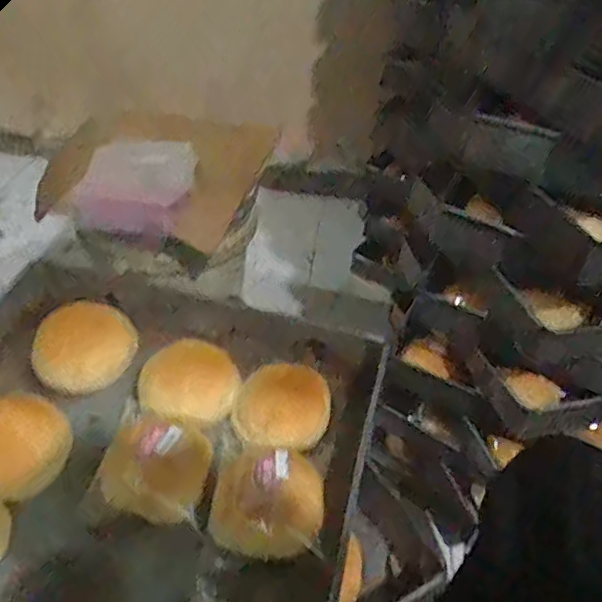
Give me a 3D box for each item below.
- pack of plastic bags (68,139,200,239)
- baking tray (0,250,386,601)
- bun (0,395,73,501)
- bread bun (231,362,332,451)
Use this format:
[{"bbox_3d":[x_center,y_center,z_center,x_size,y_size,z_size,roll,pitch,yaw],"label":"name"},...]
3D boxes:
[{"bbox_3d":[-0.248,-0.188,0.911,0.160,0.059,0.242,6,40,-1],"label":"pack of plastic bags"},{"bbox_3d":[-0.162,0.147,0.541,0.436,0.082,0.424,13,45,8],"label":"baking tray"},{"bbox_3d":[-0.260,0.129,0.523,0.105,0.042,0.086,-19,46,-27],"label":"bun"},{"bbox_3d":[-0.018,0.104,0.585,0.097,0.033,0.089,4,40,-3],"label":"bread bun"}]

